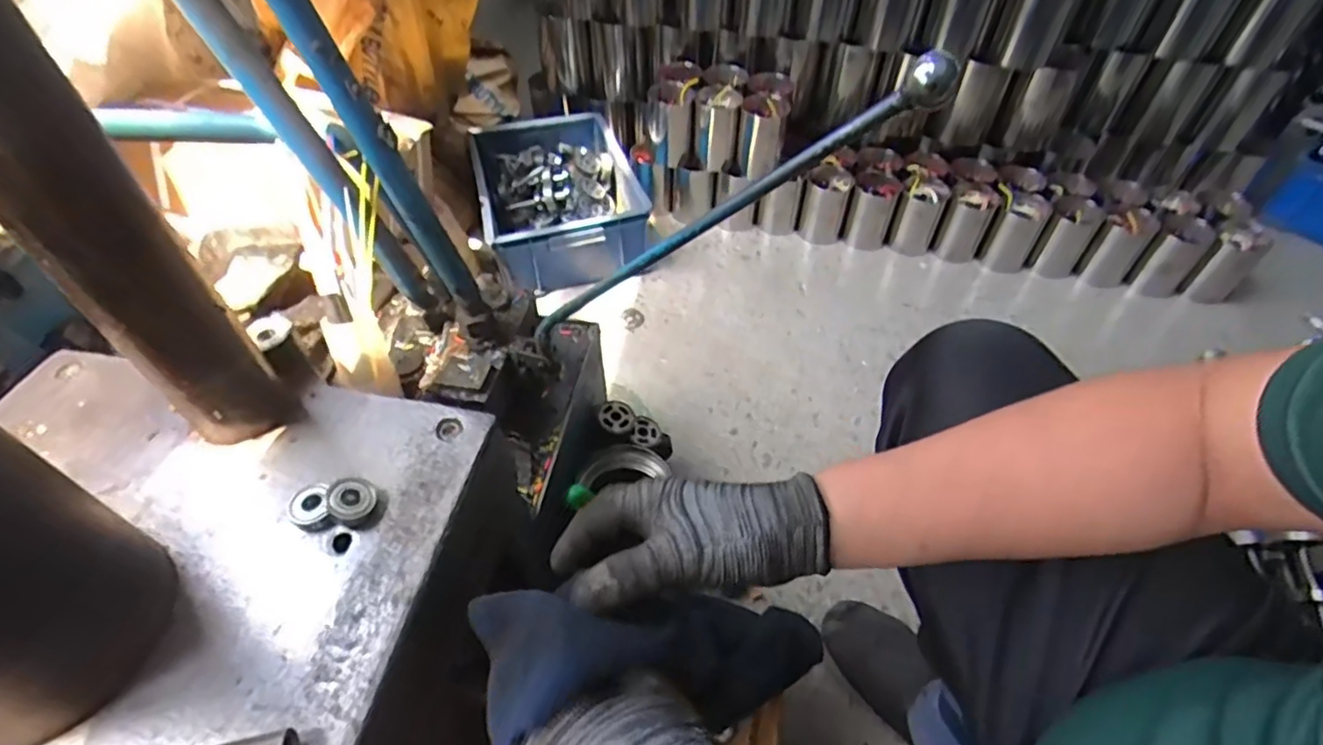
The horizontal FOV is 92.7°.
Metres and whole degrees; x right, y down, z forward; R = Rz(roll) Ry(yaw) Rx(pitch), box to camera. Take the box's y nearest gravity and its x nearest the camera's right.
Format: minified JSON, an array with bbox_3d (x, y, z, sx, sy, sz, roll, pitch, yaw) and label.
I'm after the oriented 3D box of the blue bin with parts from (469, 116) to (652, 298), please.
[{"bbox_3d":[-0.205,-0.366,1.271,0.304,0.139,0.388,-11,50,-9],"label":"blue bin with parts"}]

